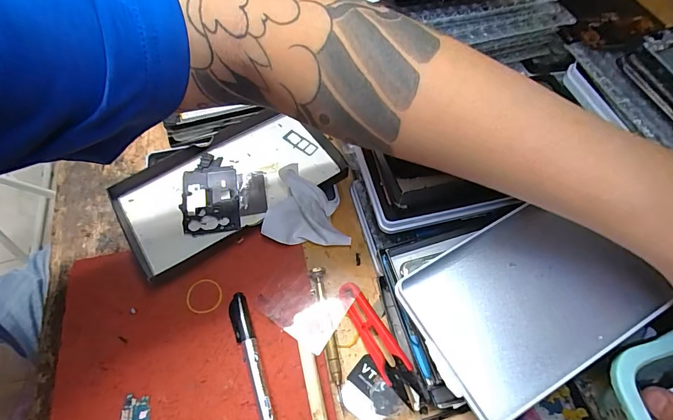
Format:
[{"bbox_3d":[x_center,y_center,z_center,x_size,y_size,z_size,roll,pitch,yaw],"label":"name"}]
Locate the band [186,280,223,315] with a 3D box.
[{"bbox_3d":[-0.110,0.072,0.314,0.029,0.004,0.029,-1,60,2],"label":"band"}]

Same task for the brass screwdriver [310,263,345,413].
[{"bbox_3d":[-0.007,0.098,0.298,0.012,0.011,0.107,-9,60,-3],"label":"brass screwdriver"}]

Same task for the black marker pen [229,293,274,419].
[{"bbox_3d":[-0.060,0.124,0.277,0.015,0.010,0.128,-18,61,-8],"label":"black marker pen"}]

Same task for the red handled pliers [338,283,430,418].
[{"bbox_3d":[0.033,0.101,0.284,0.020,0.011,0.102,-28,66,-13],"label":"red handled pliers"}]

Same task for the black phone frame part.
[{"bbox_3d":[-0.116,-0.017,0.345,0.050,0.012,0.084,-9,60,-3],"label":"black phone frame part"}]

